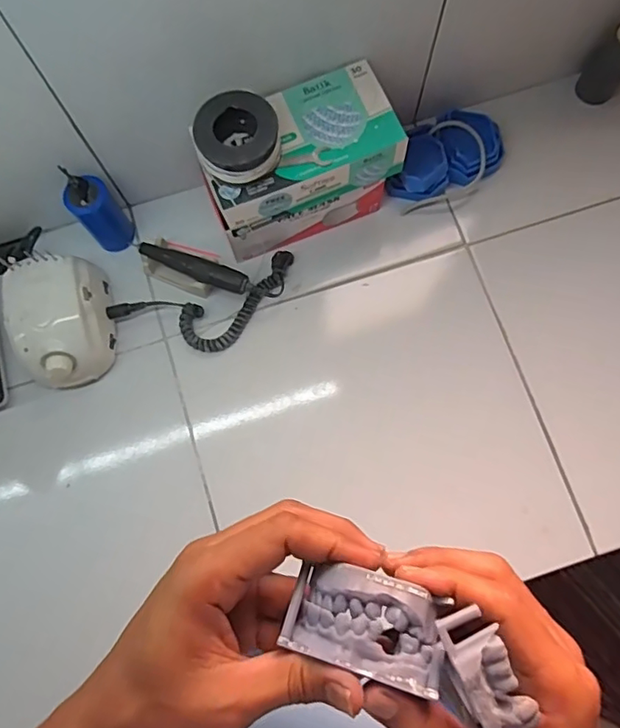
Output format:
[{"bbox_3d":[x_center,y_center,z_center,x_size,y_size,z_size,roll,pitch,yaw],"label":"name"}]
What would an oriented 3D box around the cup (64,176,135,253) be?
[{"bbox_3d":[-0.251,-0.182,0.654,0.049,0.107,0.050,0,77,1],"label":"cup"}]

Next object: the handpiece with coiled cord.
[{"bbox_3d":[-0.131,-0.100,0.671,0.176,0.048,0.153,20,78,6],"label":"handpiece with coiled cord"}]

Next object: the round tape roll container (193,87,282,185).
[{"bbox_3d":[-0.072,-0.228,0.554,0.080,0.046,0.084,0,77,1],"label":"round tape roll container"}]

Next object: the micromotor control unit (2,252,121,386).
[{"bbox_3d":[-0.293,-0.048,0.641,0.107,0.076,0.139,-15,77,-2],"label":"micromotor control unit"}]

